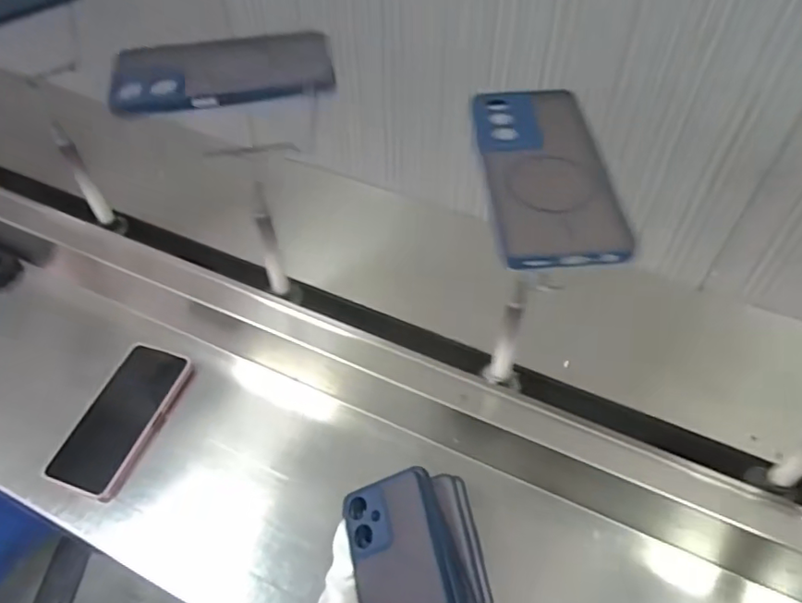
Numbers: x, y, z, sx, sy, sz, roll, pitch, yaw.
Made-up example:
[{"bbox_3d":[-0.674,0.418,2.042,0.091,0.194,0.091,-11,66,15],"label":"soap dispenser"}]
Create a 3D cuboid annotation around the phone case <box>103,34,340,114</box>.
[{"bbox_3d":[-0.134,-0.176,0.455,0.160,0.012,0.065,-15,64,-12],"label":"phone case"}]

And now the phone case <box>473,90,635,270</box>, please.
[{"bbox_3d":[0.093,-0.087,0.391,0.074,0.011,0.164,-4,50,2],"label":"phone case"}]

